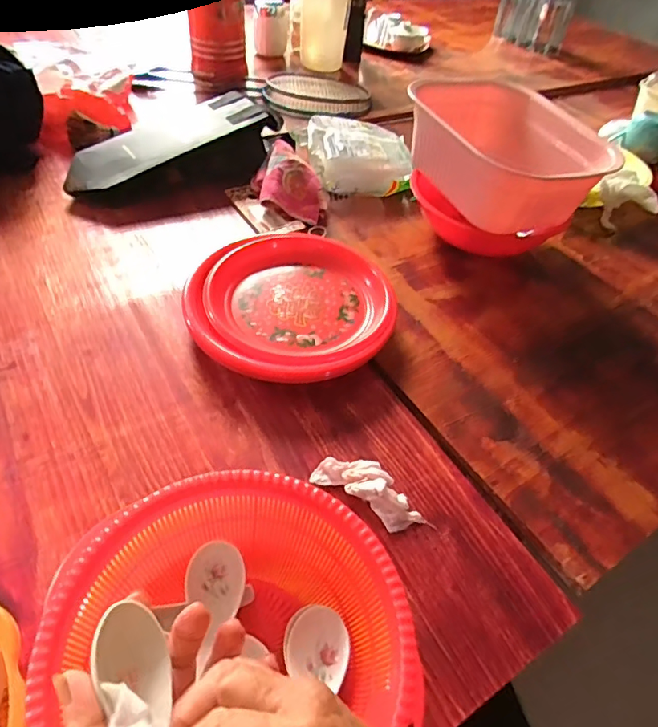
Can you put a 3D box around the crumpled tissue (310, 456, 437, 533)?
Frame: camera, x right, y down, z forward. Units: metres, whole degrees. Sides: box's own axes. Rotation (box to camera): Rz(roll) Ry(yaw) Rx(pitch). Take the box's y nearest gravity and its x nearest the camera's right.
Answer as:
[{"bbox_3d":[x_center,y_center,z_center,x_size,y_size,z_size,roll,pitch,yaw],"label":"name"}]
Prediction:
[{"bbox_3d":[0.042,0.122,0.500,0.113,0.022,0.043,28,50,18],"label":"crumpled tissue"}]

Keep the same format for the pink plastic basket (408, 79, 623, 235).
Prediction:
[{"bbox_3d":[0.252,-0.313,0.771,0.205,0.112,0.314,-16,51,-21],"label":"pink plastic basket"}]

